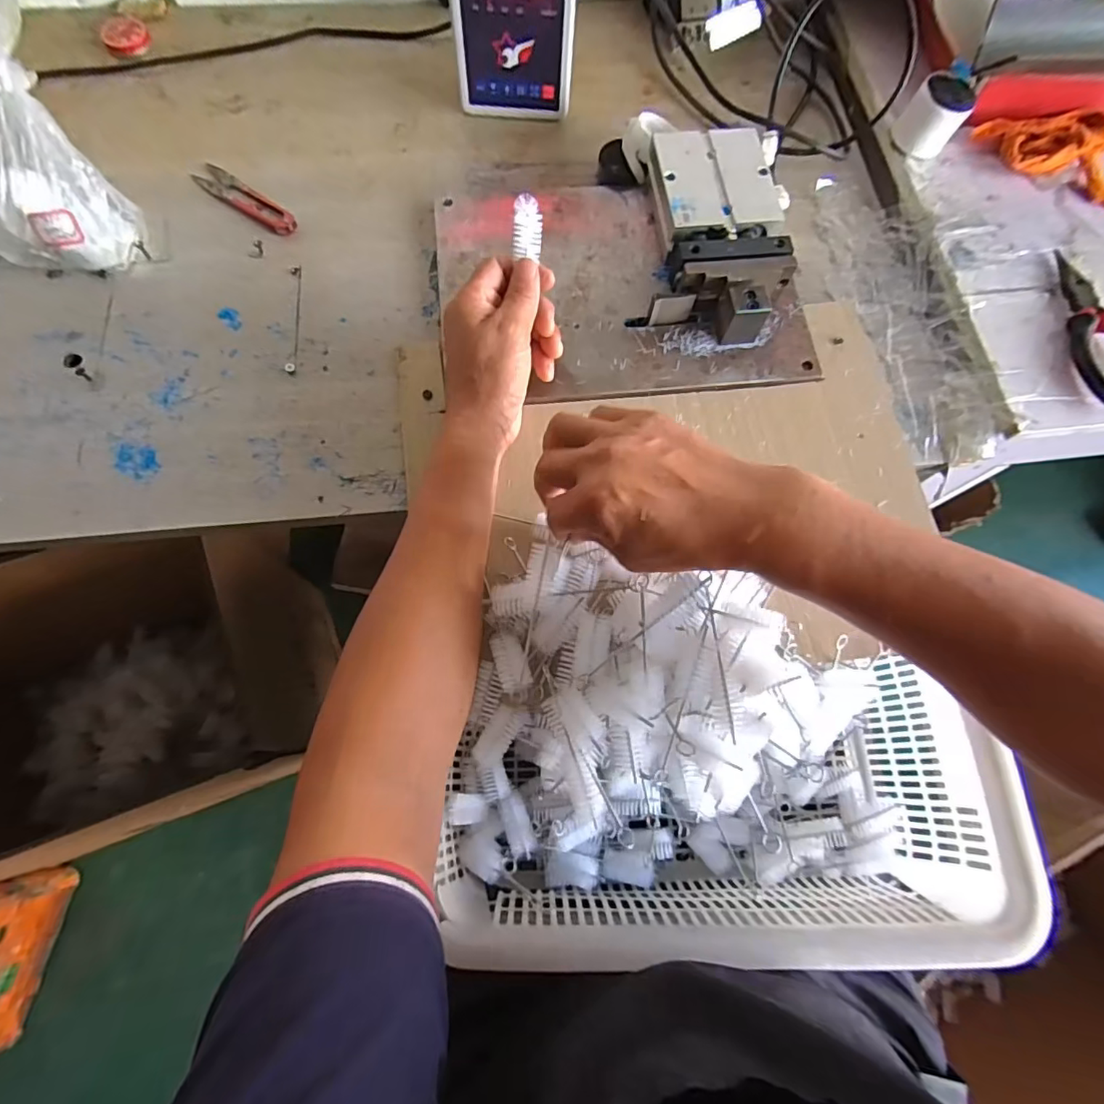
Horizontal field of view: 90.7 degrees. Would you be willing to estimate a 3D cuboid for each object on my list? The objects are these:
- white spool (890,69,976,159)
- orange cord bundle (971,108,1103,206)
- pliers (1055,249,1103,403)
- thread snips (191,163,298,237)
[{"bbox_3d":[0.357,-0.410,0.517,0.035,0.055,0.043,-15,74,-8],"label":"white spool"},{"bbox_3d":[0.490,-0.381,0.529,0.127,0.024,0.094,-8,73,-5],"label":"orange cord bundle"},{"bbox_3d":[0.473,-0.197,0.471,0.053,0.026,0.155,4,72,-2],"label":"pliers"},{"bbox_3d":[-0.286,-0.329,0.507,0.113,0.007,0.028,36,74,10],"label":"thread snips"}]

